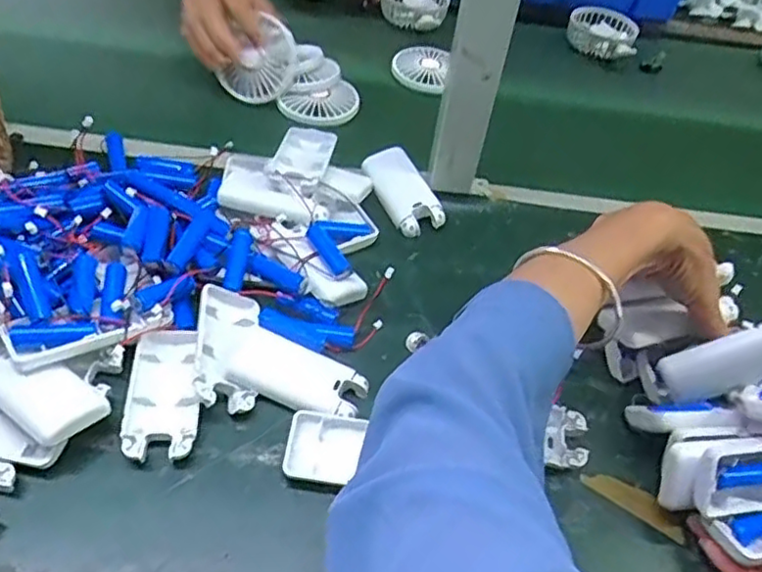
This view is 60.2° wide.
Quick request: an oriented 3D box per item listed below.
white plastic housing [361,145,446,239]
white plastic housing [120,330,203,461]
[{"bbox_3d":[0.020,-0.090,0.597,0.046,0.018,0.093,-18,57,-17],"label":"white plastic housing"},{"bbox_3d":[-0.144,0.072,0.439,0.047,0.017,0.094,2,48,-8],"label":"white plastic housing"}]

